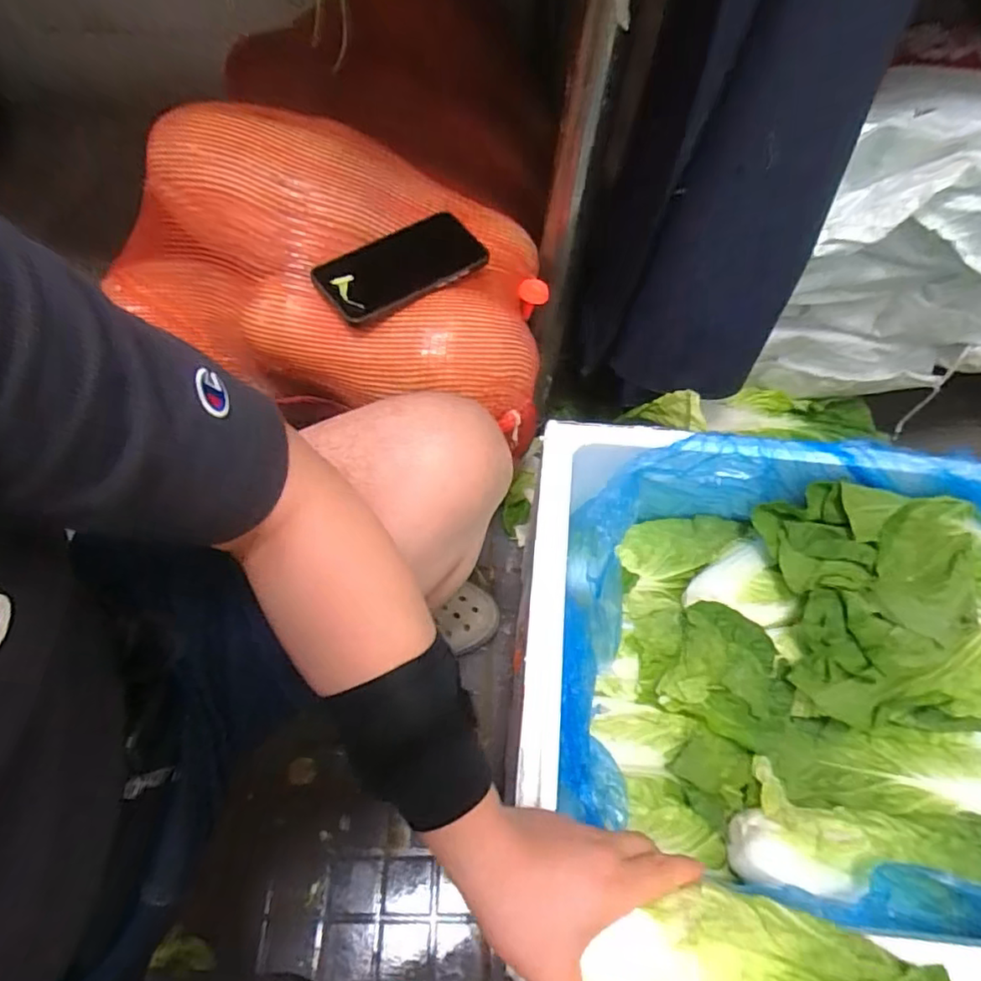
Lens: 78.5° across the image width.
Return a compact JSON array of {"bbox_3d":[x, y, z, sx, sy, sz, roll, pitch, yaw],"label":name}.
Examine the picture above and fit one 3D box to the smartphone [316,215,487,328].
[{"bbox_3d":[-0.084,-0.217,0.582,0.158,0.015,0.079,-30,73,-20],"label":"smartphone"}]

